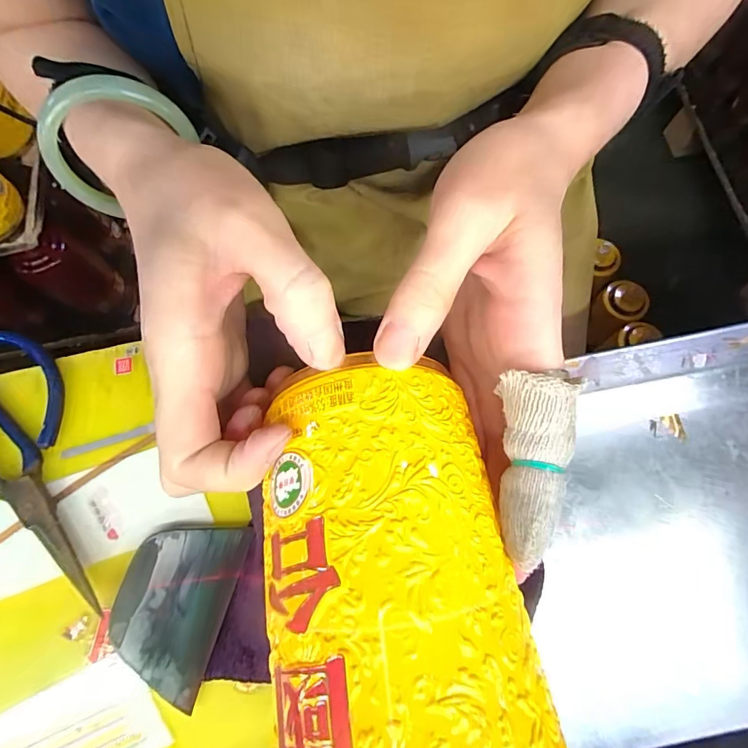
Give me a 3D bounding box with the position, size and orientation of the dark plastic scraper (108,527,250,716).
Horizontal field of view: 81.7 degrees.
[{"bbox_3d":[-0.105,0.121,0.227,0.056,0.009,0.084,11,77,4],"label":"dark plastic scraper"}]

